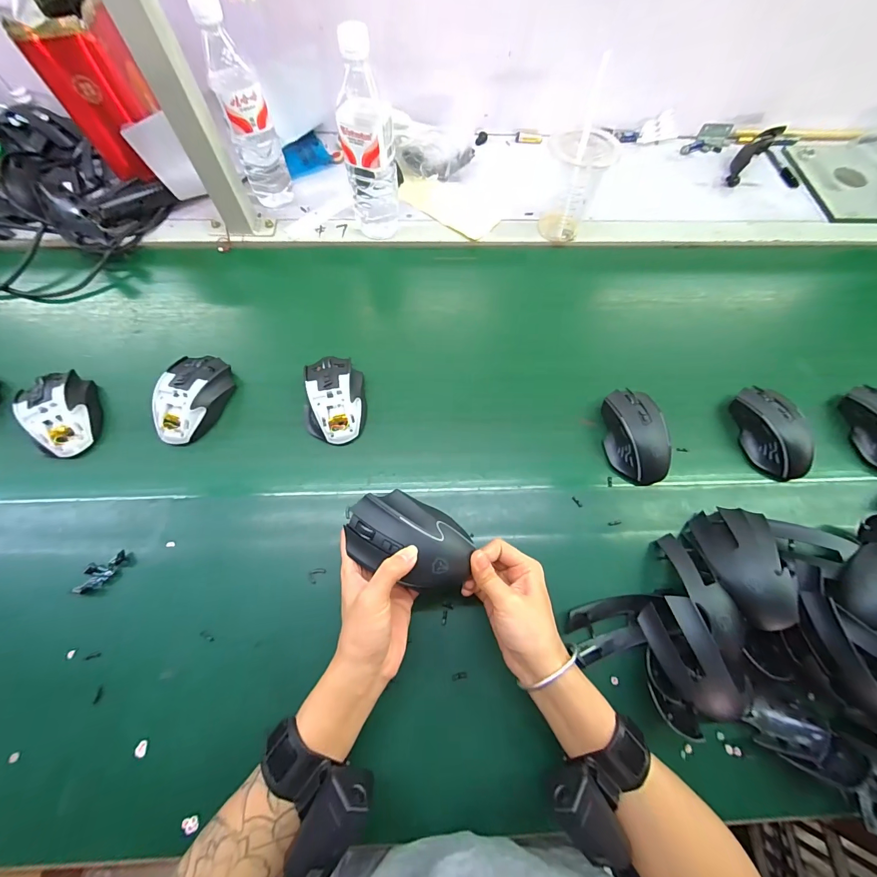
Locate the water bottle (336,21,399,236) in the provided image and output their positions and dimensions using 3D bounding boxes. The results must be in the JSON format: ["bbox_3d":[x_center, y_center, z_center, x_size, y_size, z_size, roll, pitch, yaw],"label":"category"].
[{"bbox_3d":[-0.092,-0.381,0.494,0.070,0.224,0.062,-8,67,-5],"label":"water bottle"}]

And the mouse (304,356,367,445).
[{"bbox_3d":[-0.126,-0.050,0.454,0.069,0.034,0.107,-6,67,-4],"label":"mouse"}]

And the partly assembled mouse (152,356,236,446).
[{"bbox_3d":[-0.301,-0.051,0.454,0.069,0.037,0.118,8,67,2],"label":"partly assembled mouse"}]

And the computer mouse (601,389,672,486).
[{"bbox_3d":[0.237,-0.006,0.446,0.061,0.034,0.114,-5,67,-4],"label":"computer mouse"}]

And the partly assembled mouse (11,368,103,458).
[{"bbox_3d":[-0.446,-0.034,0.442,0.069,0.039,0.104,-31,71,-14],"label":"partly assembled mouse"}]

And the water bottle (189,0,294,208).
[{"bbox_3d":[-0.266,-0.445,0.517,0.060,0.223,0.055,-22,69,-11],"label":"water bottle"}]

